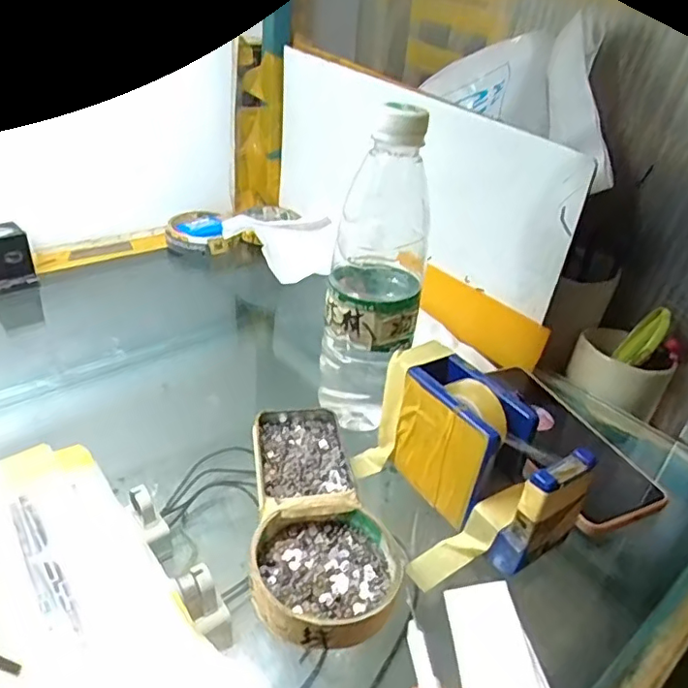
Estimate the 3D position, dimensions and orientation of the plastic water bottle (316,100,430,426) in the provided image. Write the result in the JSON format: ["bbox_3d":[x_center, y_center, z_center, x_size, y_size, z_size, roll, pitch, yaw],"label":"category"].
[{"bbox_3d":[0.022,-0.041,0.397,0.063,0.221,0.063,9,31,5],"label":"plastic water bottle"}]

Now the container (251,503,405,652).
[{"bbox_3d":[-0.008,0.124,0.318,0.083,0.019,0.079,4,31,-3],"label":"container"}]

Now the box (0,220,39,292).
[{"bbox_3d":[-0.334,-0.088,0.565,0.048,0.048,0.041,30,39,34],"label":"box"}]

